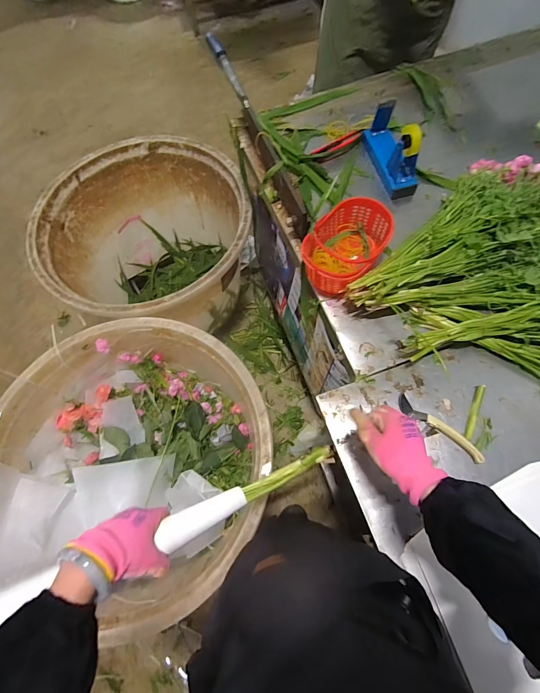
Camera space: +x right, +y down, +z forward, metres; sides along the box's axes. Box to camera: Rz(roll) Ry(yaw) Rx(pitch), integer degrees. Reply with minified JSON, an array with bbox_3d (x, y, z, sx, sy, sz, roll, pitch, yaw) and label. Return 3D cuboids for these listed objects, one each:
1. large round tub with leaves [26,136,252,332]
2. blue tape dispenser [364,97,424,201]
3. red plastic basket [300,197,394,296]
[{"bbox_3d":[-0.416,-0.336,1.341,0.679,0.518,0.717,-1,67,2],"label":"large round tub with leaves"},{"bbox_3d":[0.291,-0.469,0.790,0.074,0.133,0.195,-11,67,-2],"label":"blue tape dispenser"},{"bbox_3d":[0.155,-0.204,0.710,0.141,0.092,0.198,41,74,17],"label":"red plastic basket"}]

